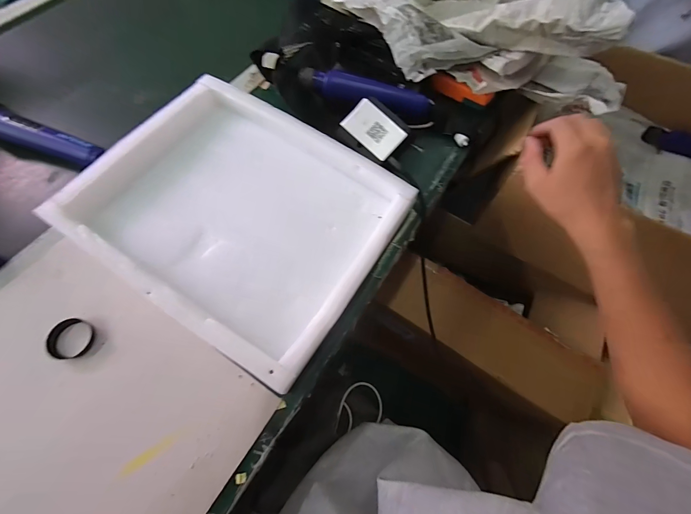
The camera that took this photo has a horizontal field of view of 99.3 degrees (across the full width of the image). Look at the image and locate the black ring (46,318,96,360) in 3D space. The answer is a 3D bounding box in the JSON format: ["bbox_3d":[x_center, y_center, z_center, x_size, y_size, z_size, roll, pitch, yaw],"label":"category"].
[{"bbox_3d":[-0.303,0.090,0.325,0.046,0.011,0.043,1,68,-2],"label":"black ring"}]

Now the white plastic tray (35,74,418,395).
[{"bbox_3d":[-0.126,-0.059,0.374,0.344,0.051,0.284,32,70,10],"label":"white plastic tray"}]

